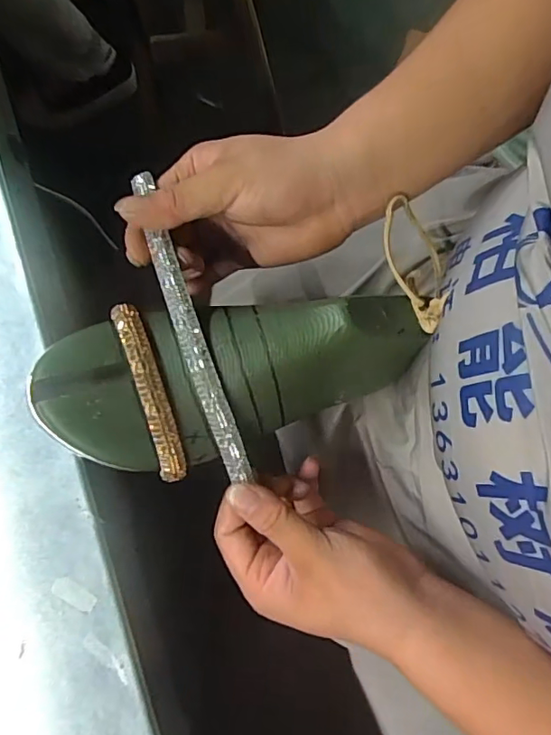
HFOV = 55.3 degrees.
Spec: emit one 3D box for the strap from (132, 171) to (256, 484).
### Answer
[{"bbox_3d":[-0.046,-0.020,0.286,0.014,0.024,0.176,-19,93,-3],"label":"strap"}]

